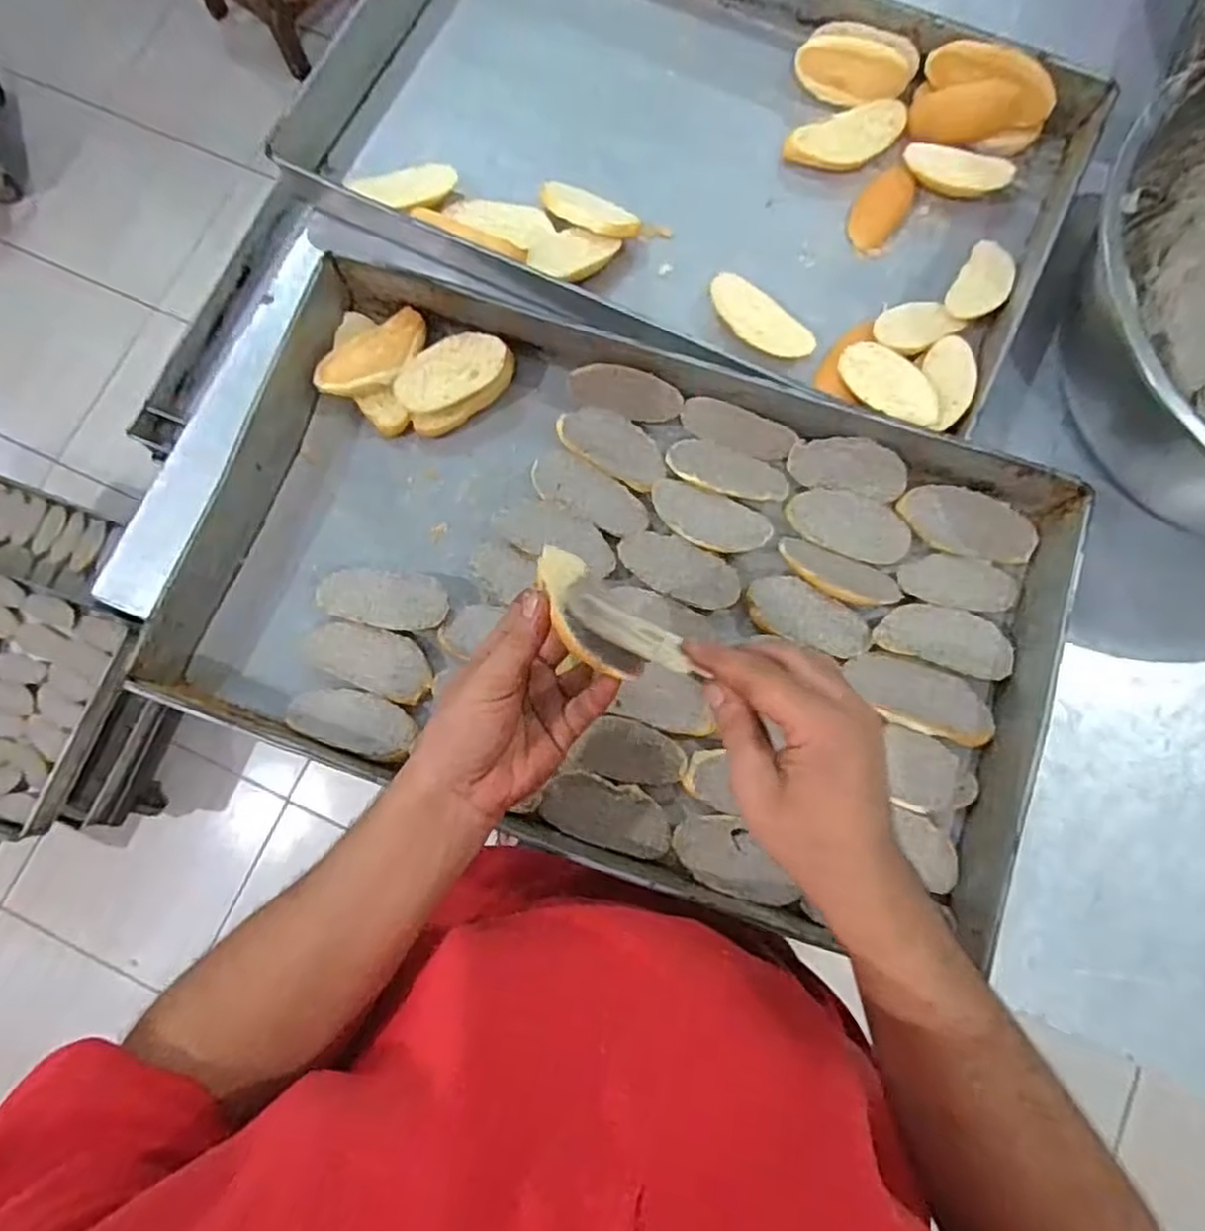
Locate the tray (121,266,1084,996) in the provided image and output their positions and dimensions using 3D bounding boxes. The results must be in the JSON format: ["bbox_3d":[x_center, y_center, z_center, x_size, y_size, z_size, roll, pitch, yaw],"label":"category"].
[{"bbox_3d":[0.006,-0.021,0.538,0.620,0.047,0.382,20,79,4],"label":"tray"}]

